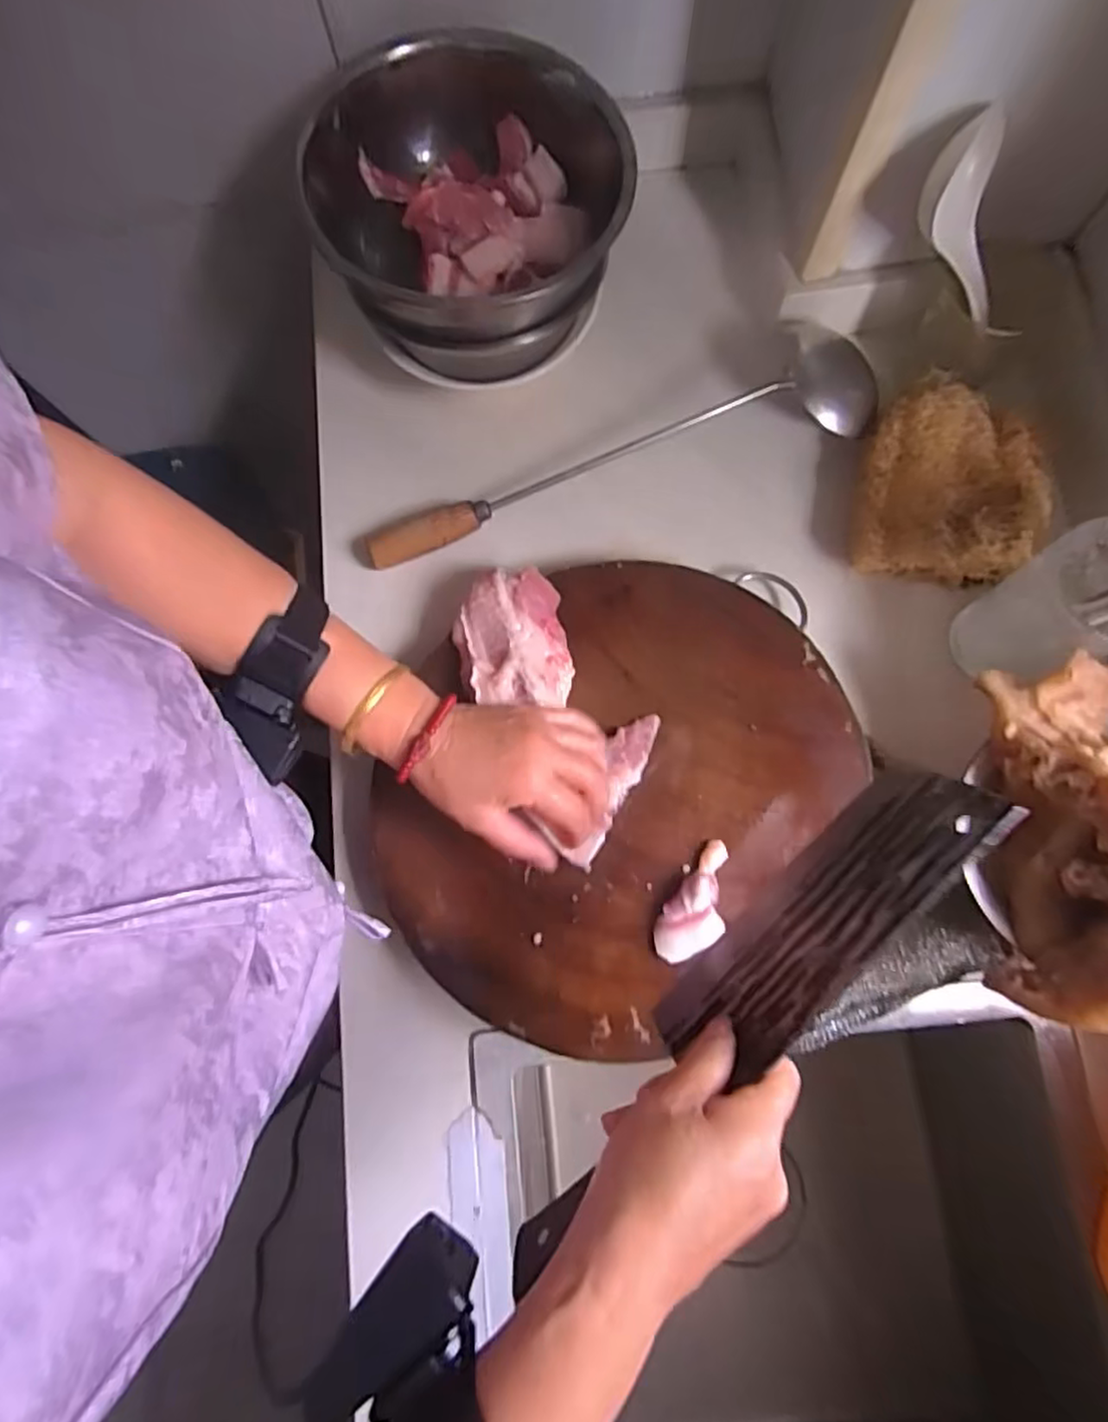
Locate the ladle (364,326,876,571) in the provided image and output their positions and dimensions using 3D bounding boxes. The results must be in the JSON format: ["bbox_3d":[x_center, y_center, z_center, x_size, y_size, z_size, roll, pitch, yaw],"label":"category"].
[{"bbox_3d":[0.052,-0.197,0.517,0.413,0.039,0.077,-20,79,-3],"label":"ladle"}]

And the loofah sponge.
[{"bbox_3d":[0.293,-0.166,0.497,0.118,0.052,0.138,12,79,4],"label":"loofah sponge"}]

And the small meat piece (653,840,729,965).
[{"bbox_3d":[0.096,0.127,0.438,0.036,0.016,0.081,37,82,8],"label":"small meat piece"}]

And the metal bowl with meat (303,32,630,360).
[{"bbox_3d":[-0.054,-0.363,0.475,0.210,0.079,0.209,0,79,1],"label":"metal bowl with meat"}]

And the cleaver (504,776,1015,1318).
[{"bbox_3d":[0.092,0.133,0.316,0.268,0.105,0.035,-43,81,-4],"label":"cleaver"}]

